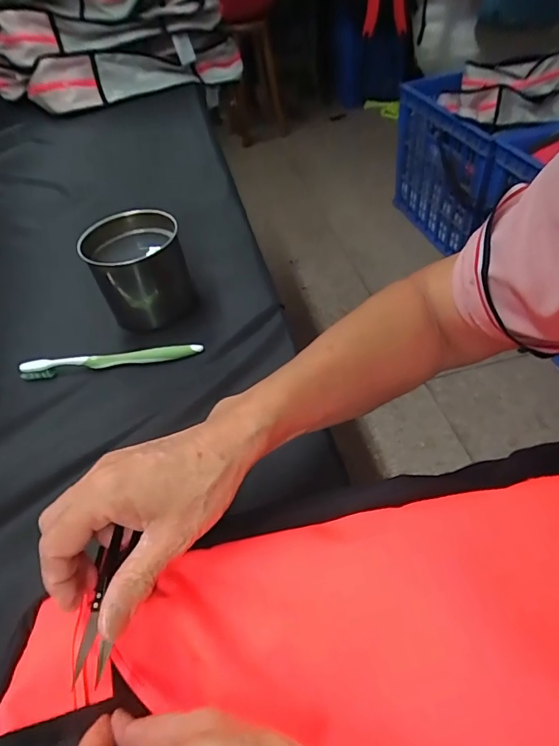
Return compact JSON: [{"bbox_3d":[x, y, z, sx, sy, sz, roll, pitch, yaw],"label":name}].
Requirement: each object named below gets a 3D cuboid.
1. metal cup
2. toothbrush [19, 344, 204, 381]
[{"bbox_3d":[-0.156,-0.117,0.507,0.099,0.089,0.106,-3,48,4],"label":"metal cup"},{"bbox_3d":[-0.174,-0.012,0.469,0.186,0.022,0.010,-7,48,0],"label":"toothbrush"}]

